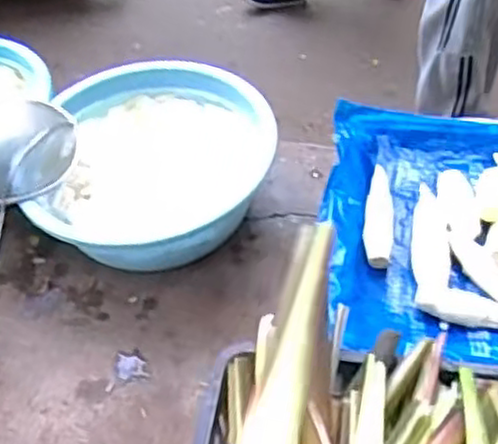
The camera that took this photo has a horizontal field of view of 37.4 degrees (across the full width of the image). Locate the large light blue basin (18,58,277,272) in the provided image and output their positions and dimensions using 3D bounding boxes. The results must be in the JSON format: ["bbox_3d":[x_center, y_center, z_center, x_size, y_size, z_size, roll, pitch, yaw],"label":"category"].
[{"bbox_3d":[-0.130,-0.090,1.093,0.325,0.141,0.285,-1,49,6],"label":"large light blue basin"}]

